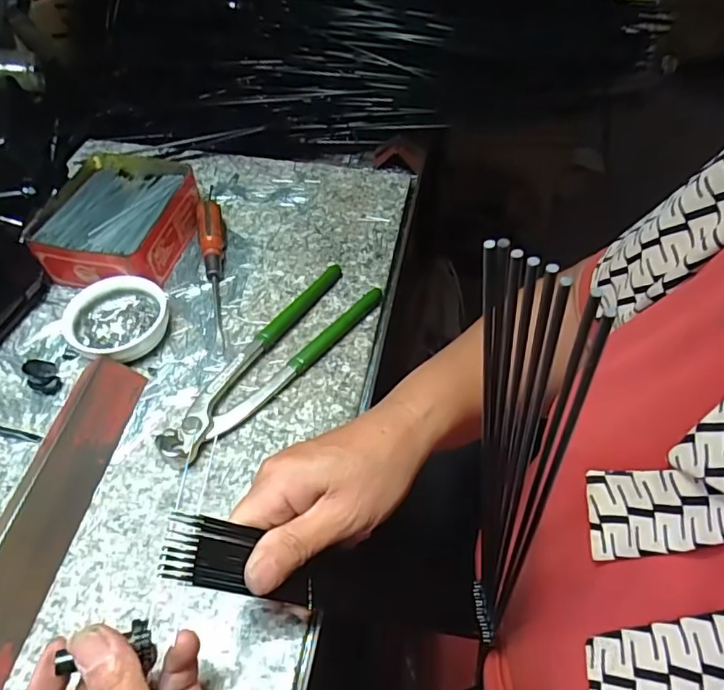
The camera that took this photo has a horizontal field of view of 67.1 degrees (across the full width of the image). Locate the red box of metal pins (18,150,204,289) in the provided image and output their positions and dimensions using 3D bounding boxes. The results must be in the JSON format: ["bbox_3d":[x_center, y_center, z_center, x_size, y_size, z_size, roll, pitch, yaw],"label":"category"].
[{"bbox_3d":[-0.207,-0.107,0.462,0.112,0.041,0.124,11,54,6],"label":"red box of metal pins"}]

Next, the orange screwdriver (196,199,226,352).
[{"bbox_3d":[-0.117,-0.064,0.442,0.021,0.028,0.147,-12,55,-11],"label":"orange screwdriver"}]

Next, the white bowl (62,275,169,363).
[{"bbox_3d":[-0.180,-0.018,0.409,0.067,0.024,0.071,1,54,-1],"label":"white bowl"}]

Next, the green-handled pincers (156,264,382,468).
[{"bbox_3d":[-0.068,0.007,0.395,0.052,0.016,0.195,36,60,22],"label":"green-handled pincers"}]

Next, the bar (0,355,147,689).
[{"bbox_3d":[-0.191,0.118,0.311,0.035,0.028,0.256,9,54,4],"label":"bar"}]

